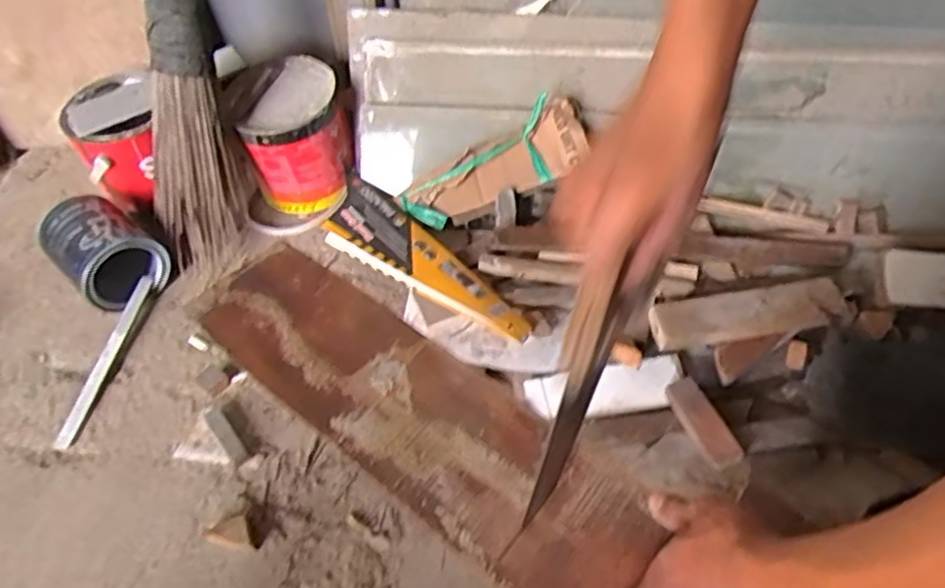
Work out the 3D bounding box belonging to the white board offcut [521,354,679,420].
[{"bbox_3d":[0.149,0.109,0.758,0.173,0.017,0.058,-6,52,0],"label":"white board offcut"}]

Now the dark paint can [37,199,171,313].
[{"bbox_3d":[-0.486,-0.056,0.872,0.124,0.107,0.109,32,61,26],"label":"dark paint can"}]

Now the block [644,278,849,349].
[{"bbox_3d":[0.319,0.022,0.775,0.224,0.020,0.056,-10,74,-1],"label":"block"}]

